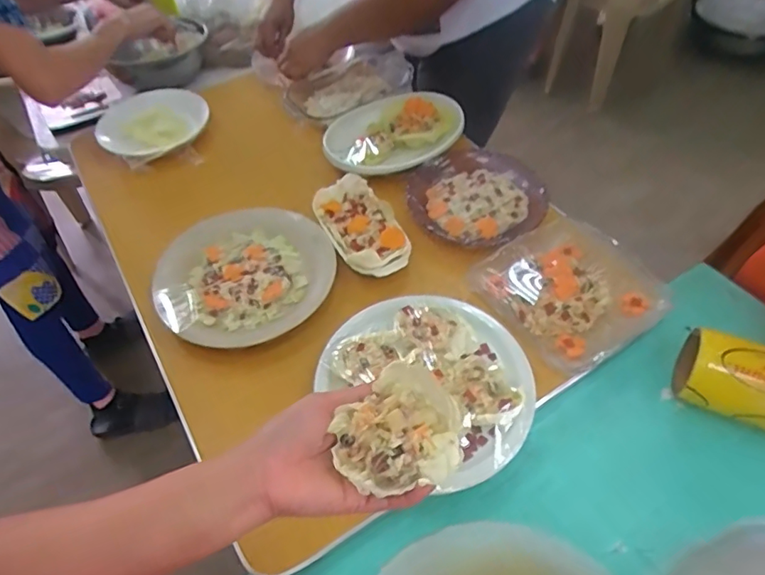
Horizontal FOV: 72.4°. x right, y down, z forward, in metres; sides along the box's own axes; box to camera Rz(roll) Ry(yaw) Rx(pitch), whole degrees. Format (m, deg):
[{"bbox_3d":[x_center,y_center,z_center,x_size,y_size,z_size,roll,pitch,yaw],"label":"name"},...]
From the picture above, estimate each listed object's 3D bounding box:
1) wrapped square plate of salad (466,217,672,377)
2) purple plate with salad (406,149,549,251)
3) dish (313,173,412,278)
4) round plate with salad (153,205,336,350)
[{"bbox_3d":[0.250,-0.003,0.688,0.207,0.034,0.194,-30,57,-18],"label":"wrapped square plate of salad"},{"bbox_3d":[0.139,-0.139,0.790,0.192,0.034,0.197,-1,53,2],"label":"purple plate with salad"},{"bbox_3d":[-0.032,-0.094,0.757,0.097,0.030,0.183,-23,55,-14],"label":"dish"},{"bbox_3d":[-0.190,-0.013,0.730,0.242,0.041,0.225,-1,53,2],"label":"round plate with salad"}]

